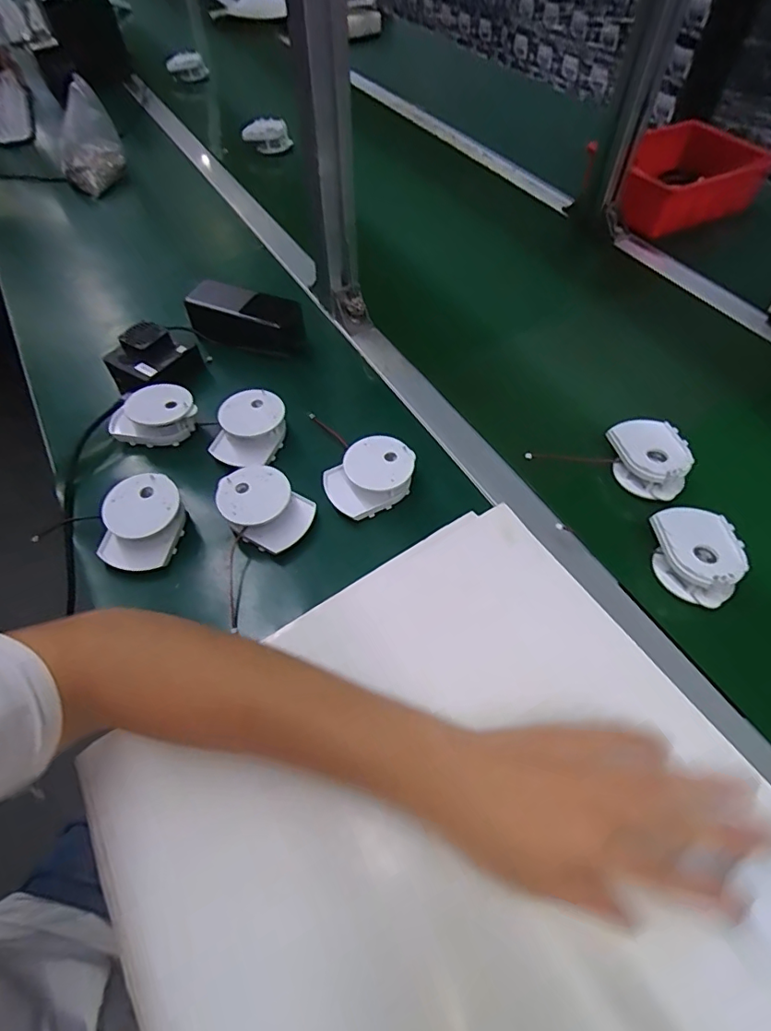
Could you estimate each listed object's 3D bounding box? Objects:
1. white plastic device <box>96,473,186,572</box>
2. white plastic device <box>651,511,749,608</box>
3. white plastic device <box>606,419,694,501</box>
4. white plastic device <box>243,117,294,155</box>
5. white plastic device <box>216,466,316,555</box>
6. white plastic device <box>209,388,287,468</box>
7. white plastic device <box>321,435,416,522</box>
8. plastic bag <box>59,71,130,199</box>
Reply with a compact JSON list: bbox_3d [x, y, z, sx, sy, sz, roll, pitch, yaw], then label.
[{"bbox_3d":[-0.209,0.007,0.451,0.058,0.043,0.076,15,56,12],"label":"white plastic device"},{"bbox_3d":[0.262,0.034,0.442,0.061,0.030,0.078,5,54,5],"label":"white plastic device"},{"bbox_3d":[0.253,-0.054,0.503,0.057,0.038,0.078,-6,54,-3],"label":"white plastic device"},{"bbox_3d":[-0.213,-0.683,0.939,0.084,0.050,0.028,-3,54,0],"label":"white plastic device"},{"bbox_3d":[-0.108,-0.003,0.467,0.081,0.038,0.062,29,60,20],"label":"white plastic device"},{"bbox_3d":[-0.136,-0.085,0.523,0.073,0.044,0.071,-7,54,-4],"label":"white plastic device"},{"bbox_3d":[-0.013,-0.037,0.486,0.086,0.036,0.064,-20,56,-13],"label":"white plastic device"},{"bbox_3d":[-0.493,-0.624,0.857,0.101,0.131,0.169,-20,56,-12],"label":"plastic bag"}]

